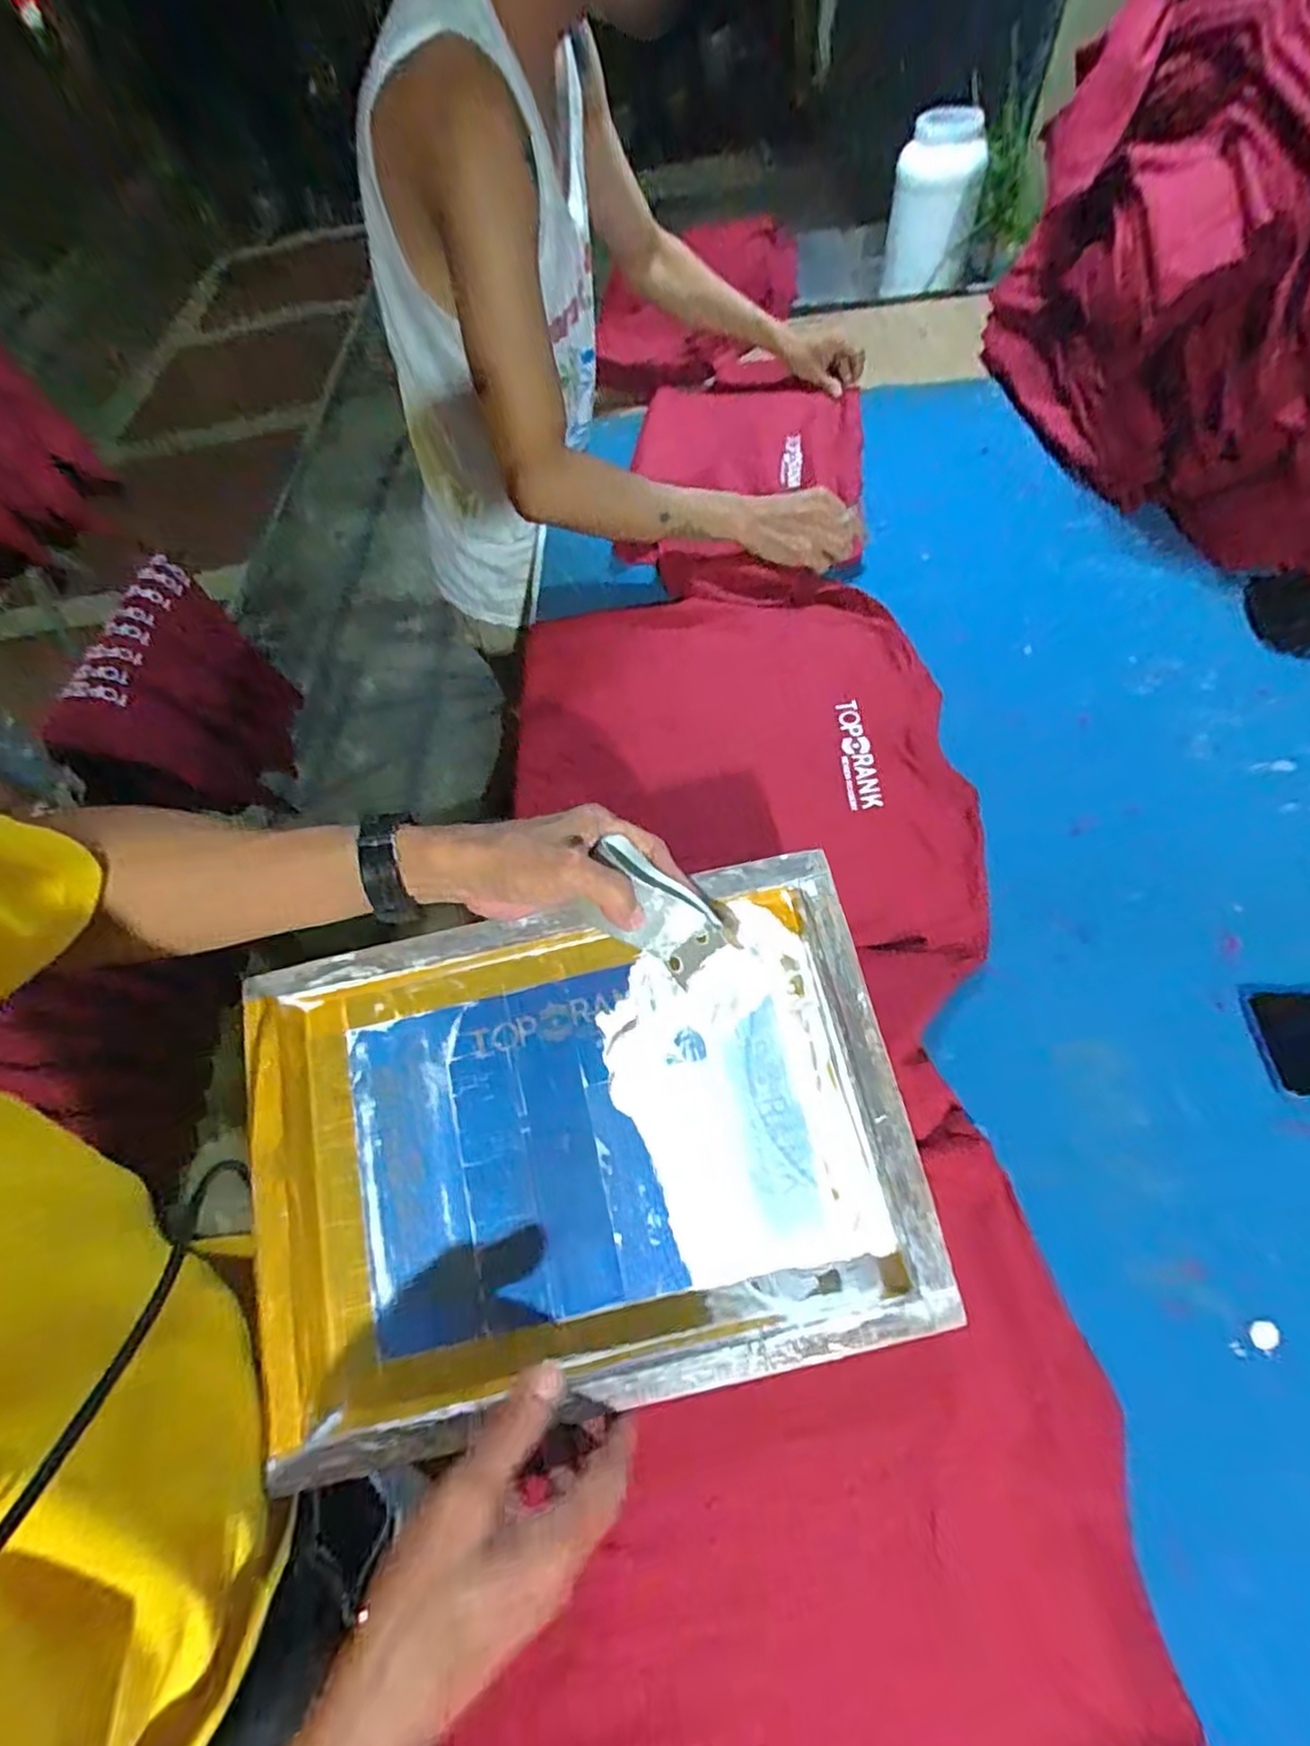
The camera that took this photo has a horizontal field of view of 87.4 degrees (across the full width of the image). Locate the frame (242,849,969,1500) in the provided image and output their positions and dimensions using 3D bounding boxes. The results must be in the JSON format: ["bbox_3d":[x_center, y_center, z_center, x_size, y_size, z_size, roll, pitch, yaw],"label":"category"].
[{"bbox_3d":[-0.046,0.170,0.442,0.391,0.044,0.285,-12,74,-2],"label":"frame"}]

